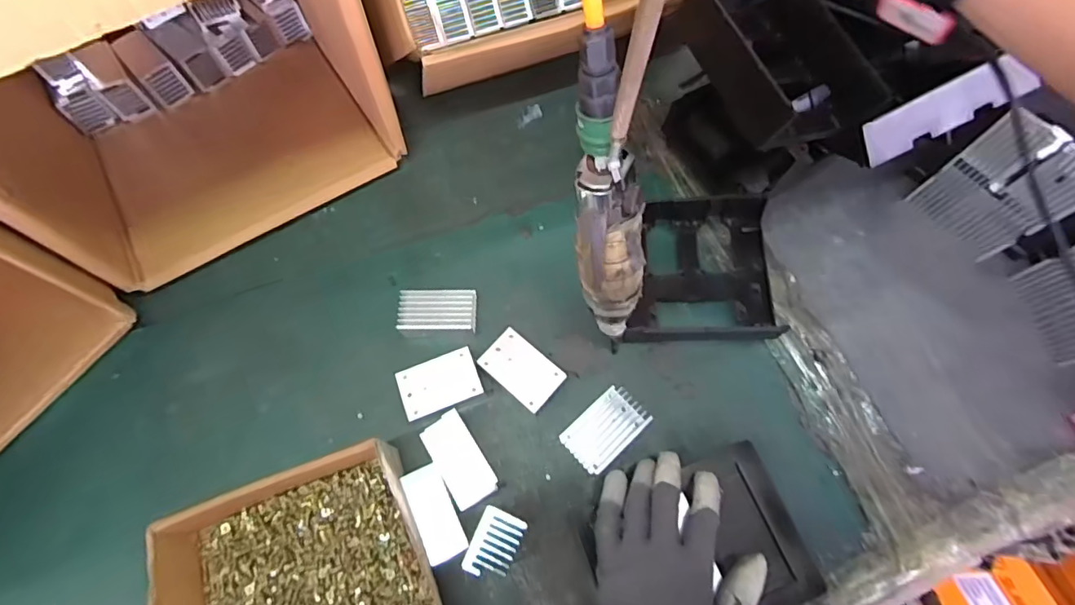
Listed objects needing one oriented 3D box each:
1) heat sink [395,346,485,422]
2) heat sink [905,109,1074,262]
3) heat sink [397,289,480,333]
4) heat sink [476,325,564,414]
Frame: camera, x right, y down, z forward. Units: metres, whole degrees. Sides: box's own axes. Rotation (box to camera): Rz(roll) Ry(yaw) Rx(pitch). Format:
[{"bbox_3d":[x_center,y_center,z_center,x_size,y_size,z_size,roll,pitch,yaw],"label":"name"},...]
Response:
[{"bbox_3d":[-0.082,0.071,0.442,0.064,0.029,0.043,-19,70,-8],"label":"heat sink"},{"bbox_3d":[0.414,-0.101,0.464,0.028,0.135,0.092,-33,73,-12],"label":"heat sink"},{"bbox_3d":[-0.089,0.011,0.472,0.067,0.033,0.038,-2,69,-2],"label":"heat sink"},{"bbox_3d":[-0.013,0.060,0.447,0.066,0.030,0.042,39,74,13],"label":"heat sink"}]

